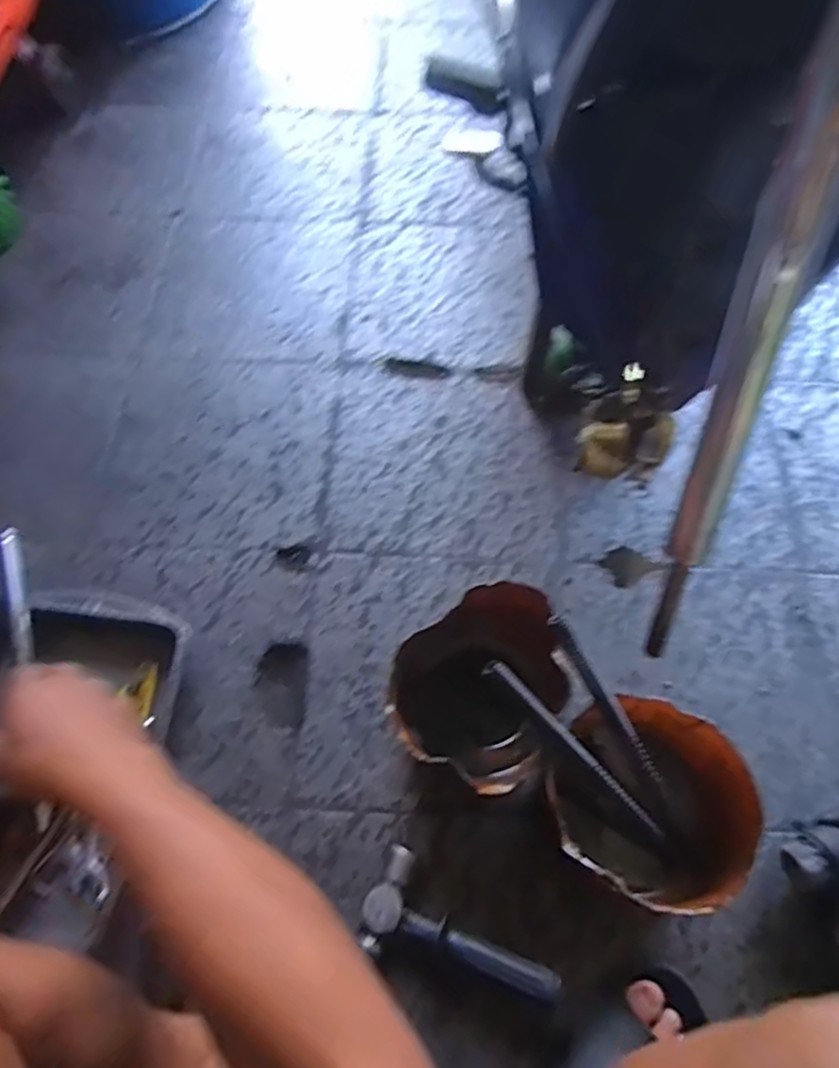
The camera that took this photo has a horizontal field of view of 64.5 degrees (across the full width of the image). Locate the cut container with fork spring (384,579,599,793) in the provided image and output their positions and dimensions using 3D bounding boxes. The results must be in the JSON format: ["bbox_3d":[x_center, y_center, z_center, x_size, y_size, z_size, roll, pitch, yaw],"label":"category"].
[{"bbox_3d":[0.072,0.170,0.705,0.196,0.111,0.166,-36,70,-15],"label":"cut container with fork spring"}]

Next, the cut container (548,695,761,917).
[{"bbox_3d":[0.224,0.264,0.662,0.177,0.101,0.177,0,65,0],"label":"cut container"}]

